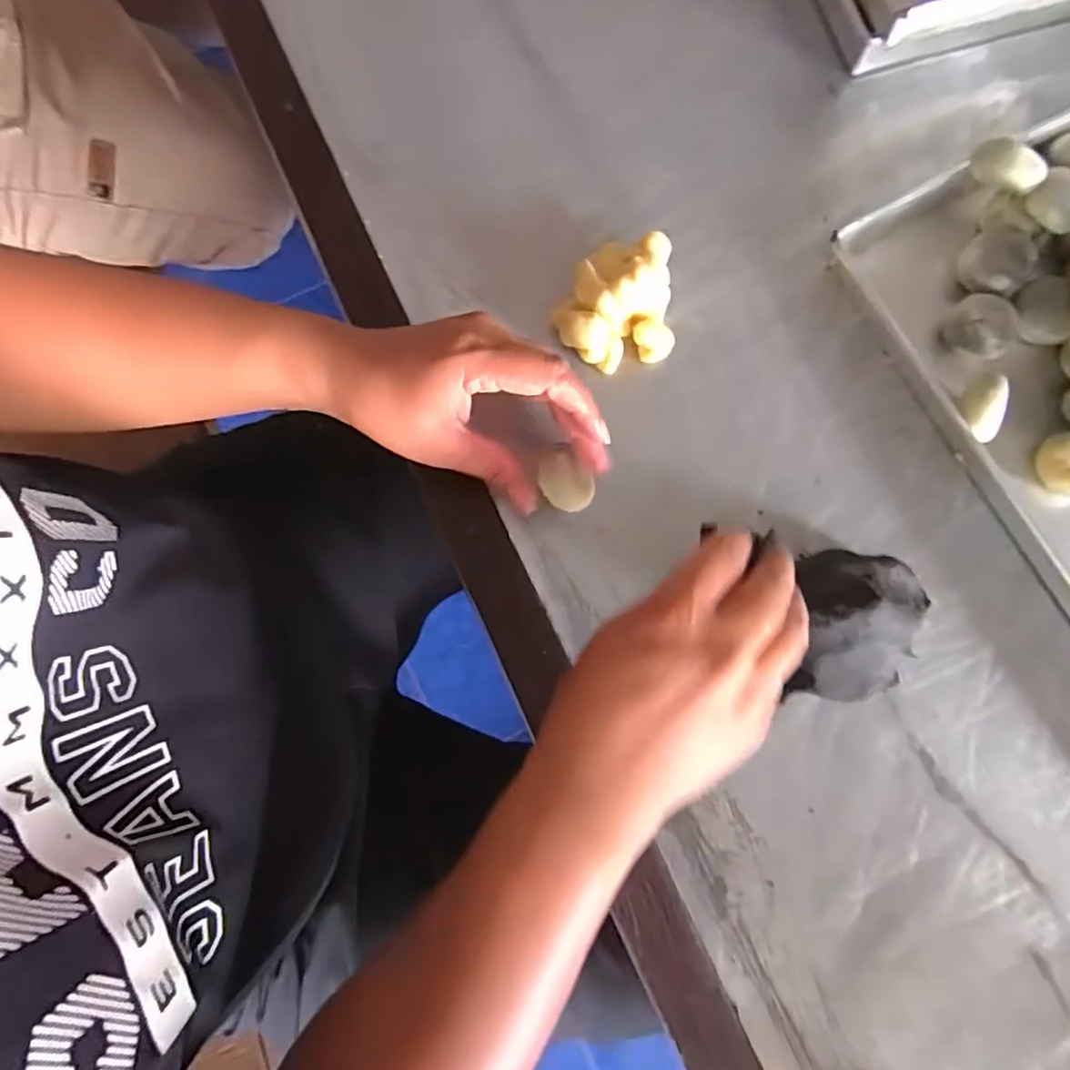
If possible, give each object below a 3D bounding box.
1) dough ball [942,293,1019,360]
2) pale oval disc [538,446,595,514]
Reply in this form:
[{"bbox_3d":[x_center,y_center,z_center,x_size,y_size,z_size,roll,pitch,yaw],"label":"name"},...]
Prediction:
[{"bbox_3d":[0.276,-0.127,0.390,0.036,0.029,0.039,0,79,1],"label":"dough ball"},{"bbox_3d":[0.017,-0.030,0.361,0.026,0.010,0.037,-34,108,11],"label":"pale oval disc"}]

